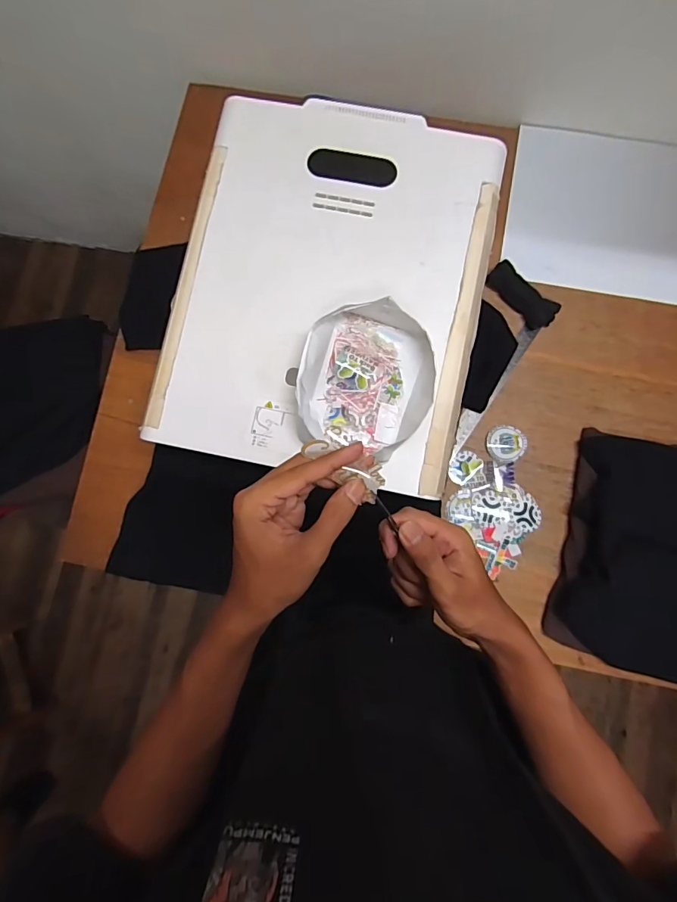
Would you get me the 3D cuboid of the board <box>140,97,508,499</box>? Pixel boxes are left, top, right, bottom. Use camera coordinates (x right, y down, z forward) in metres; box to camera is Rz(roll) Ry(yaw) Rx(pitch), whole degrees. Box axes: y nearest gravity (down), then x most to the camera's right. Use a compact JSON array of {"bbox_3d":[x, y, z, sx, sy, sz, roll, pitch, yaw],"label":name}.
[{"bbox_3d":[-0.013,-0.224,0.593,0.396,0.021,0.499,11,84,4],"label":"board"}]

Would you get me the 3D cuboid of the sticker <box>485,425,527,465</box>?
[{"bbox_3d":[0.273,-0.011,0.723,0.064,0.006,0.061,-3,83,2],"label":"sticker"}]

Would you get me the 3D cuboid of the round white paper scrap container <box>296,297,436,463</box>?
[{"bbox_3d":[0.036,-0.089,0.550,0.156,0.050,0.177,11,84,4],"label":"round white paper scrap container"}]

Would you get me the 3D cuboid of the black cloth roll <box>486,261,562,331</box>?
[{"bbox_3d":[0.303,-0.256,0.737,0.125,0.027,0.049,43,86,6],"label":"black cloth roll"}]

